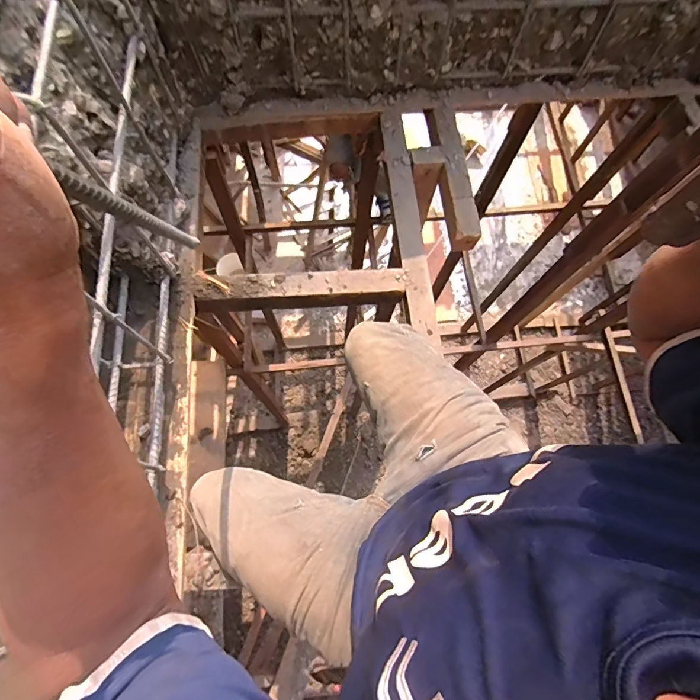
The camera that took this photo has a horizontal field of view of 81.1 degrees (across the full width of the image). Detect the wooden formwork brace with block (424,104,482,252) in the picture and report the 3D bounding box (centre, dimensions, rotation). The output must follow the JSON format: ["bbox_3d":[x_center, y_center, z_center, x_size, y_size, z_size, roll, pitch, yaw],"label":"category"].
[{"bbox_3d":[0.222,-0.385,0.898,0.054,0.058,0.352,-5,72,-4],"label":"wooden formwork brace with block"}]

